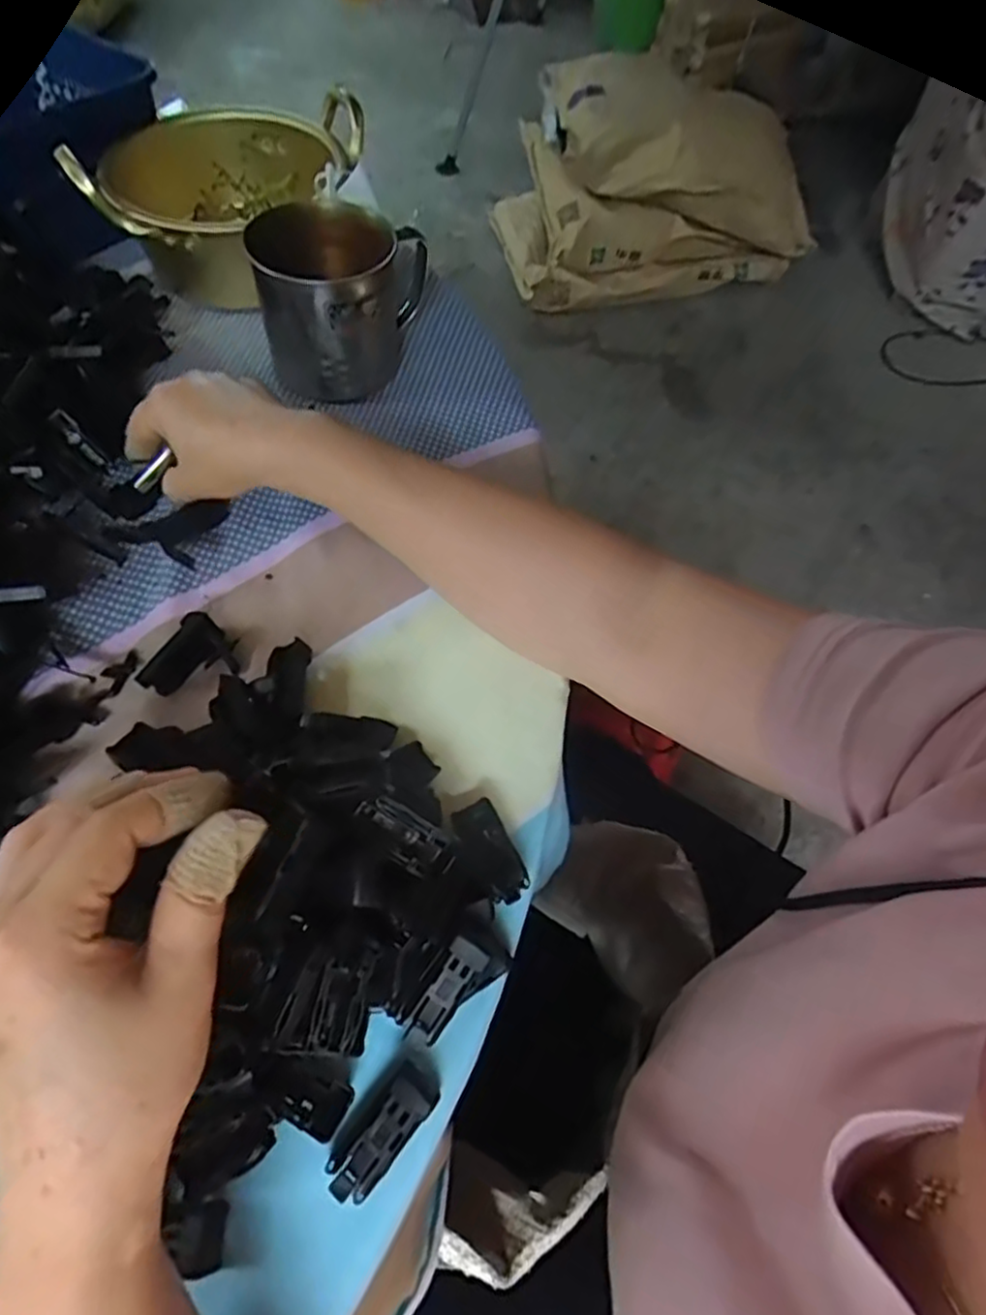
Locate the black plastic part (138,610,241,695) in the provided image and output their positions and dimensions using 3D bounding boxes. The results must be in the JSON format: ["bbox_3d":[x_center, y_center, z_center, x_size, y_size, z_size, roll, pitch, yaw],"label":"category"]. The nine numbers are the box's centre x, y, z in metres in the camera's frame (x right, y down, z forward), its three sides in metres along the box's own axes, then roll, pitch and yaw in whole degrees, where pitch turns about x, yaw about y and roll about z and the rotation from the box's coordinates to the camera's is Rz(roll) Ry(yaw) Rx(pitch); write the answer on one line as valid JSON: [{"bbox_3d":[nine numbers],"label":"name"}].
[{"bbox_3d":[-0.159,0.001,0.360,0.036,0.014,0.046,27,62,11],"label":"black plastic part"}]

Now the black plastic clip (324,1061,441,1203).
[{"bbox_3d":[-0.043,0.186,0.268,0.020,0.019,0.048,37,65,16],"label":"black plastic clip"}]

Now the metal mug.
[{"bbox_3d":[-0.100,-0.243,0.455,0.082,0.093,0.099,15,60,5],"label":"metal mug"}]

